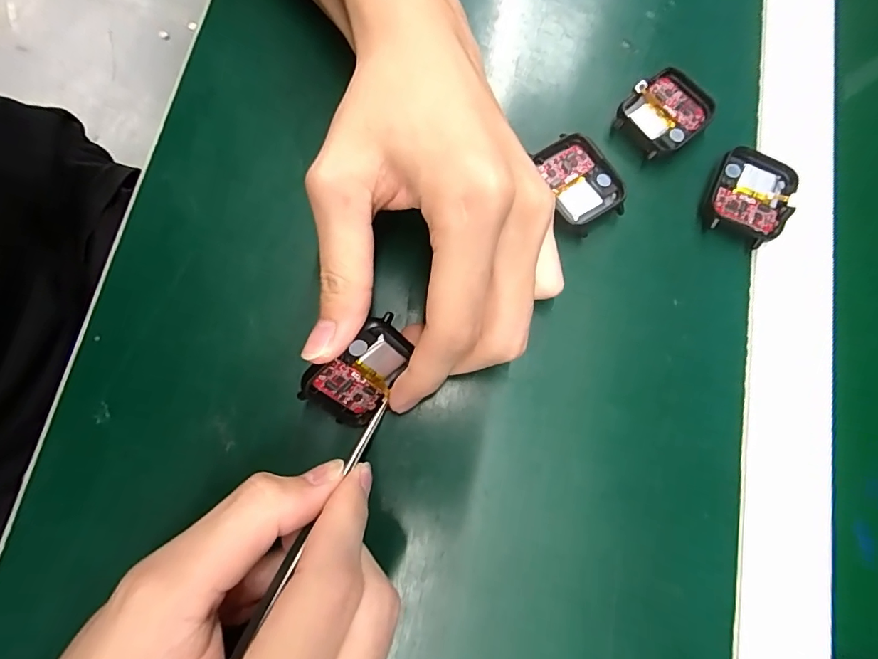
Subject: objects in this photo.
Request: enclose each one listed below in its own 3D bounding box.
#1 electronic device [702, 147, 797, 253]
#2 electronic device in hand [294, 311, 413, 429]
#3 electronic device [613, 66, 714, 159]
[{"bbox_3d":[0.152,-0.064,0.218,0.037,0.009,0.044,27,78,5],"label":"electronic device"},{"bbox_3d":[-0.032,0.016,0.184,0.046,0.036,0.013,-42,39,3],"label":"electronic device in hand"},{"bbox_3d":[0.113,-0.108,0.225,0.043,0.011,0.036,-43,81,-10],"label":"electronic device"}]

